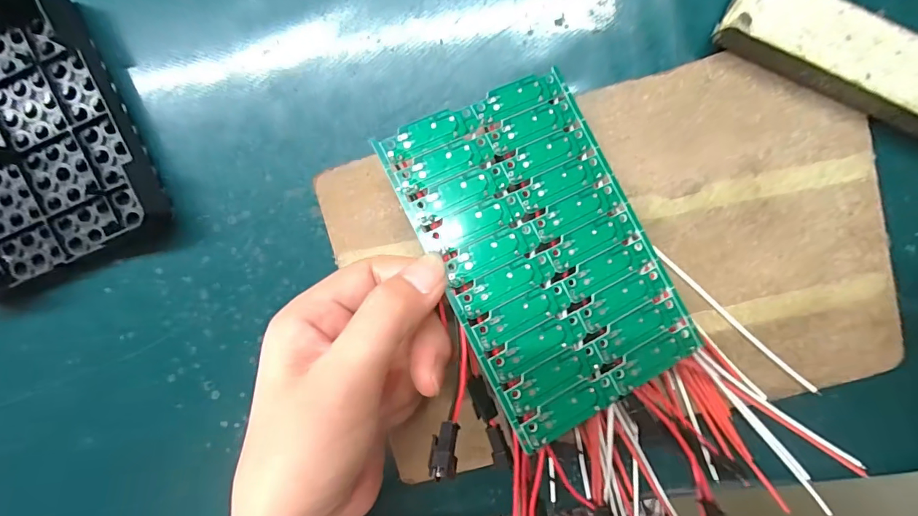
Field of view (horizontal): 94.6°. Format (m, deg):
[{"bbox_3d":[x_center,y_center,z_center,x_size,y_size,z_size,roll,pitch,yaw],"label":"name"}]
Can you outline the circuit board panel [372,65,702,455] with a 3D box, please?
[{"bbox_3d":[0.035,-0.005,0.179,0.090,0.004,0.136,-26,86,-12],"label":"circuit board panel"}]

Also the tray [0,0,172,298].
[{"bbox_3d":[-0.212,-0.047,0.199,0.116,0.021,0.115,-19,96,3],"label":"tray"}]

